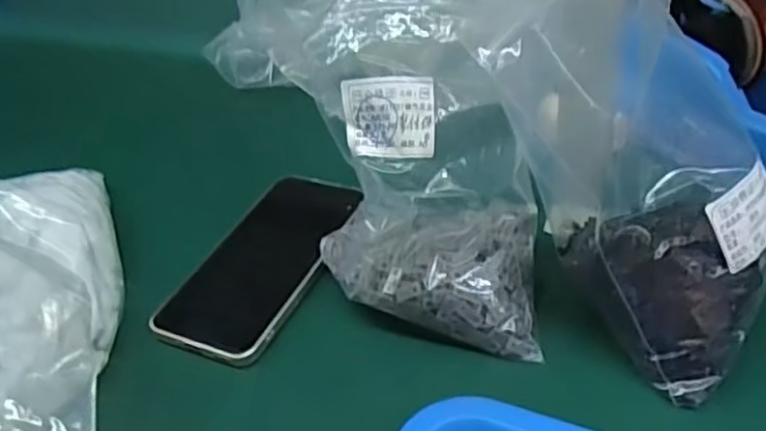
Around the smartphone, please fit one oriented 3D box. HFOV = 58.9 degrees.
[{"bbox_3d":[-0.074,0.023,0.435,0.074,0.015,0.162,15,44,22],"label":"smartphone"}]

